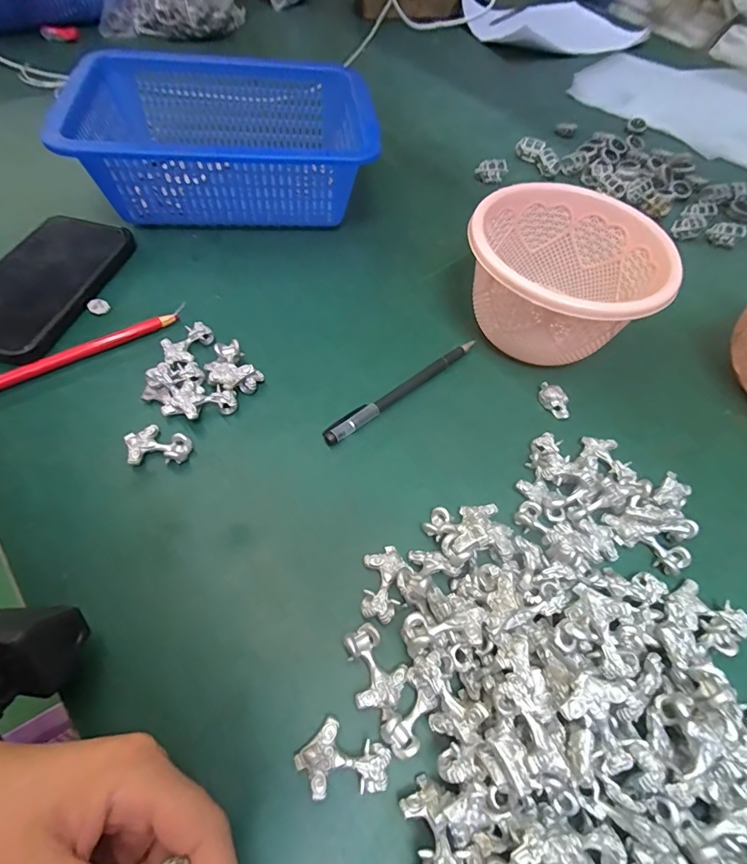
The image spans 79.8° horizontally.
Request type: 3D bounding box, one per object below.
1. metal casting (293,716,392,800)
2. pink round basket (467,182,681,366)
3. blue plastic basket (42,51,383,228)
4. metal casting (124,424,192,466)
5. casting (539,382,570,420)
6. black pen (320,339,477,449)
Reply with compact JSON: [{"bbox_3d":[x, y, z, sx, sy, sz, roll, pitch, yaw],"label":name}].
[{"bbox_3d":[-0.014,0.156,0.210,0.042,0.013,0.029,22,59,9],"label":"metal casting"},{"bbox_3d":[0.147,-0.118,0.359,0.135,0.084,0.137,2,58,-3],"label":"pink round basket"},{"bbox_3d":[-0.131,-0.270,0.428,0.259,0.095,0.183,-10,60,-10],"label":"blue plastic basket"},{"bbox_3d":[-0.140,0.007,0.291,0.039,0.009,0.028,-4,59,-7],"label":"metal casting"},{"bbox_3d":[0.139,-0.024,0.342,0.015,0.010,0.031,-23,63,-17],"label":"casting"},{"bbox_3d":[0.024,-0.034,0.338,0.149,0.008,0.012,-36,67,-23],"label":"black pen"}]

